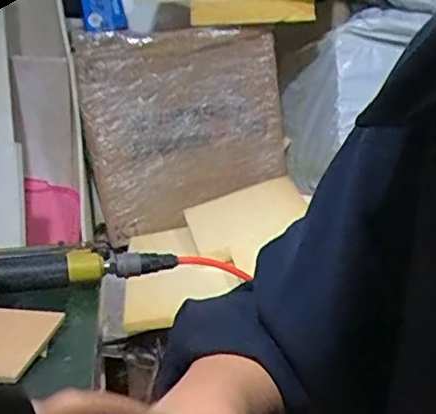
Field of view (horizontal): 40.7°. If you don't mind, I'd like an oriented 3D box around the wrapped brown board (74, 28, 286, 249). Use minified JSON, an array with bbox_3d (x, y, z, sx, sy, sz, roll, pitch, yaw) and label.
[{"bbox_3d":[-0.067,-0.201,1.412,0.481,0.475,0.064,-19,26,-19],"label":"wrapped brown board"}]

